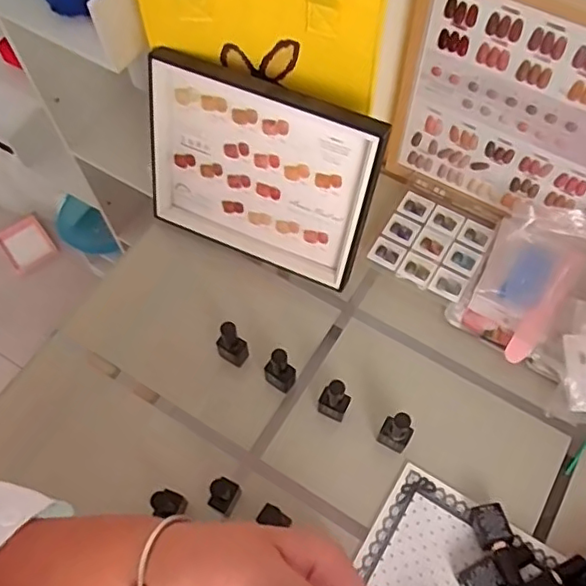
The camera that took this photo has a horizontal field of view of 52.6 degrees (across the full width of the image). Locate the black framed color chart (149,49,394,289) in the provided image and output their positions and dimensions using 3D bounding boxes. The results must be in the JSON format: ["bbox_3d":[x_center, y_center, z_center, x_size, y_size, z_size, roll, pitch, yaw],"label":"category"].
[{"bbox_3d":[-0.043,-0.137,0.702,0.272,0.243,0.030,24,45,9],"label":"black framed color chart"}]

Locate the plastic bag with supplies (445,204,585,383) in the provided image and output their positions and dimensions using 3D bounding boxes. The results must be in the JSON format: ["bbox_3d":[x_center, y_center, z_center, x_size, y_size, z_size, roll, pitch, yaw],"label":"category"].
[{"bbox_3d":[0.311,-0.024,0.712,0.164,0.094,0.221,40,71,18],"label":"plastic bag with supplies"}]

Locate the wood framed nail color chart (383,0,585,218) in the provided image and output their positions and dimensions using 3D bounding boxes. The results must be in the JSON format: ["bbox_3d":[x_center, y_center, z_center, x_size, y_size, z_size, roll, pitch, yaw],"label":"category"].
[{"bbox_3d":[0.265,-0.182,0.660,0.317,0.301,0.035,30,68,15],"label":"wood framed nail color chart"}]

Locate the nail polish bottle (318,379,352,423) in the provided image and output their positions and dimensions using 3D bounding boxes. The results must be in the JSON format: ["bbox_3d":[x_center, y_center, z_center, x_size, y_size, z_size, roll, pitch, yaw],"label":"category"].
[{"bbox_3d":[0.046,0.121,0.654,0.031,0.080,0.025,22,66,11],"label":"nail polish bottle"}]

